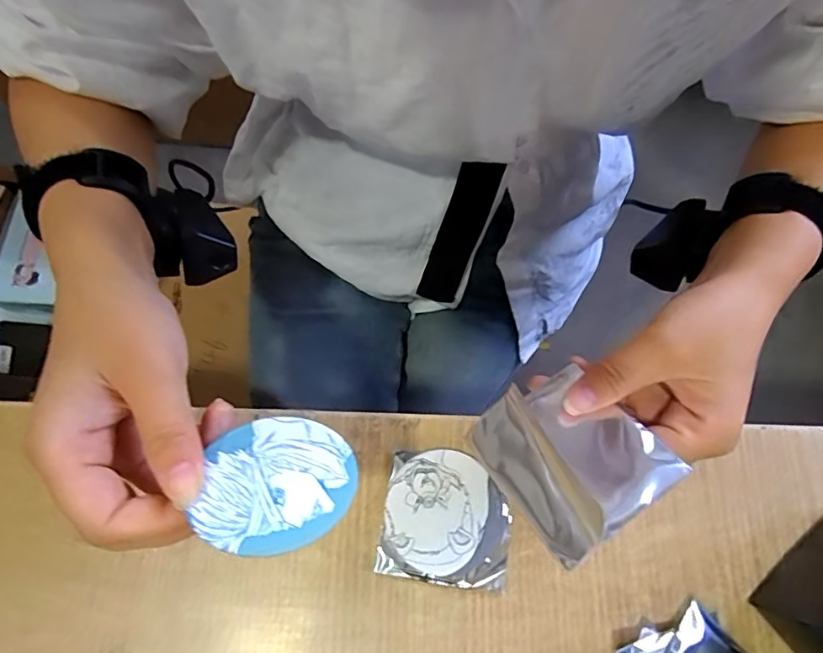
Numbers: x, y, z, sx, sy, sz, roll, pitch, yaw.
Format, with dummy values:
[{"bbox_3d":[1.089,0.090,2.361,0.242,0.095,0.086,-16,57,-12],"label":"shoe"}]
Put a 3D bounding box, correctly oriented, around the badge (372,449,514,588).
[{"bbox_3d":[0.019,0.102,0.279,0.067,0.010,0.066,8,71,3],"label":"badge"}]

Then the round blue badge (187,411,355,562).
[{"bbox_3d":[-0.050,0.058,0.198,0.055,0.004,0.061,0,36,-7],"label":"round blue badge"}]

